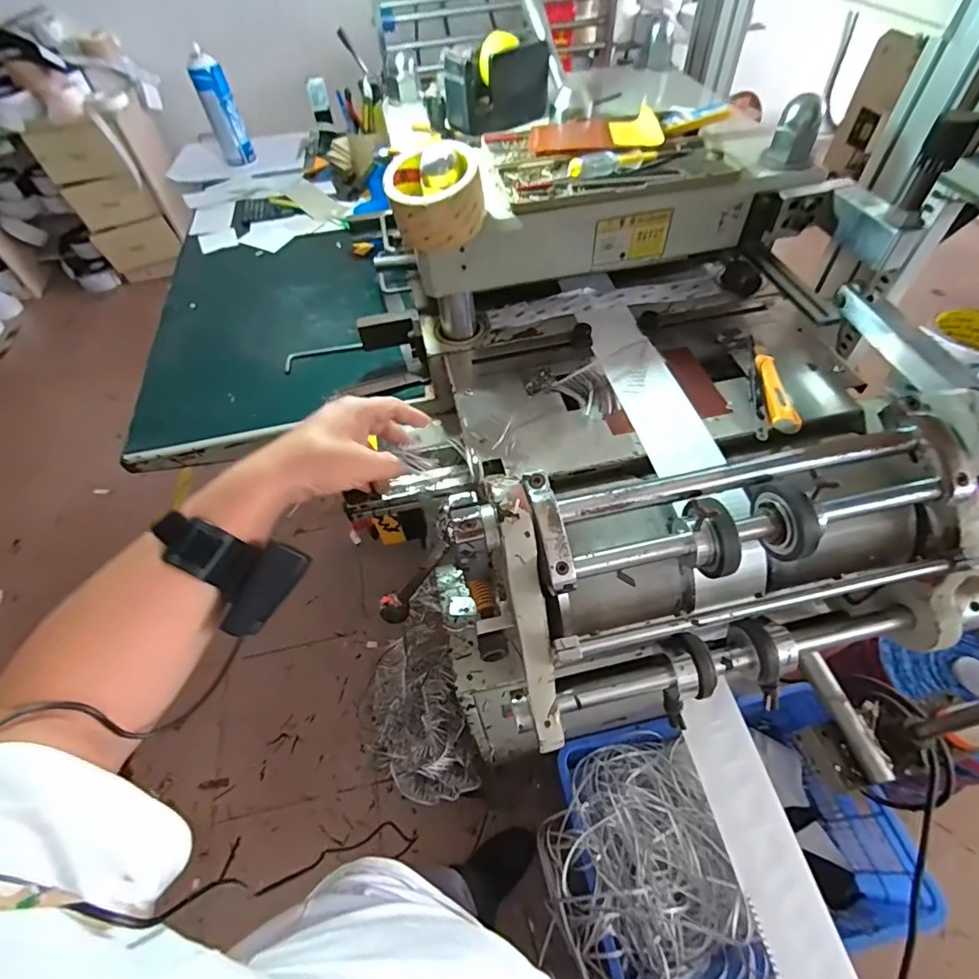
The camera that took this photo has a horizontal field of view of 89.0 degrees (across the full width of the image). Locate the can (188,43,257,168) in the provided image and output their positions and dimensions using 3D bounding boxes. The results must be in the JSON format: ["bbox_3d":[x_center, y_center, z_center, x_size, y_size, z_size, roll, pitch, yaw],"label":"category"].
[{"bbox_3d":[-0.542,-0.765,1.016,0.060,0.174,0.060,-19,55,-10],"label":"can"}]

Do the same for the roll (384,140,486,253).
[{"bbox_3d":[-0.051,-0.287,0.494,0.088,0.072,0.088,-2,54,3],"label":"roll"}]

